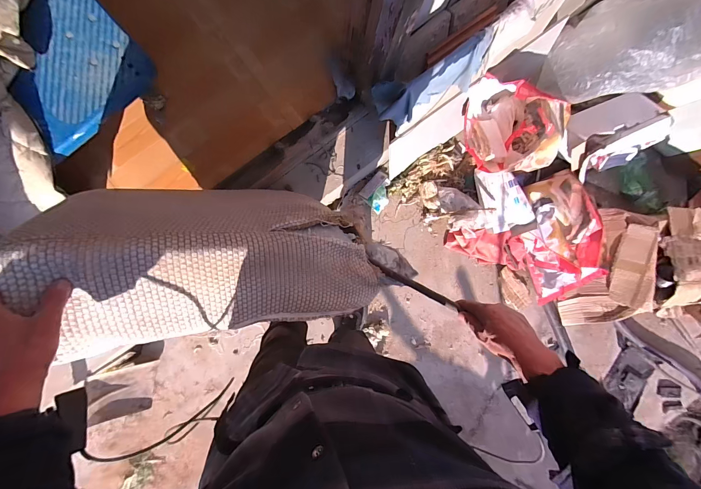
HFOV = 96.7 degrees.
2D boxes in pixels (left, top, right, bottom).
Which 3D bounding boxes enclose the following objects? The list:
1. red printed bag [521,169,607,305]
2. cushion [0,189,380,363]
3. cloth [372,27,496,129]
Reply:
[{"bbox_3d":[0.899,-0.024,1.346,0.305,0.190,0.533,-16,93,-4],"label":"red printed bag"},{"bbox_3d":[-0.217,0.022,0.573,0.542,0.146,0.252,1,91,-30],"label":"cushion"},{"bbox_3d":[0.238,-0.459,0.890,0.329,0.187,0.097,-26,93,-4],"label":"cloth"}]

